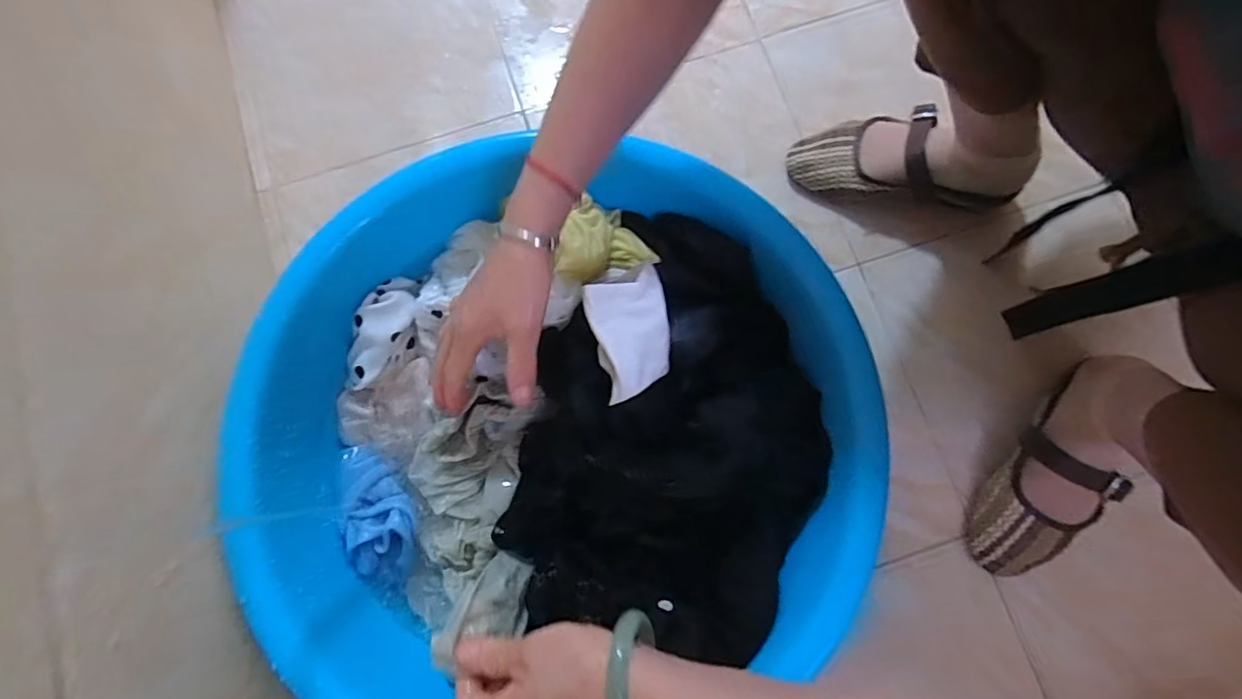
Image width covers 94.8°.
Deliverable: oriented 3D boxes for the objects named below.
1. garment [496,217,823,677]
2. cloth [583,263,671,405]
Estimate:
[{"bbox_3d":[0.043,0.055,0.460,0.235,0.085,0.339,12,80,3],"label":"garment"},{"bbox_3d":[0.007,-0.015,0.427,0.058,0.015,0.097,-12,79,-2],"label":"cloth"}]

